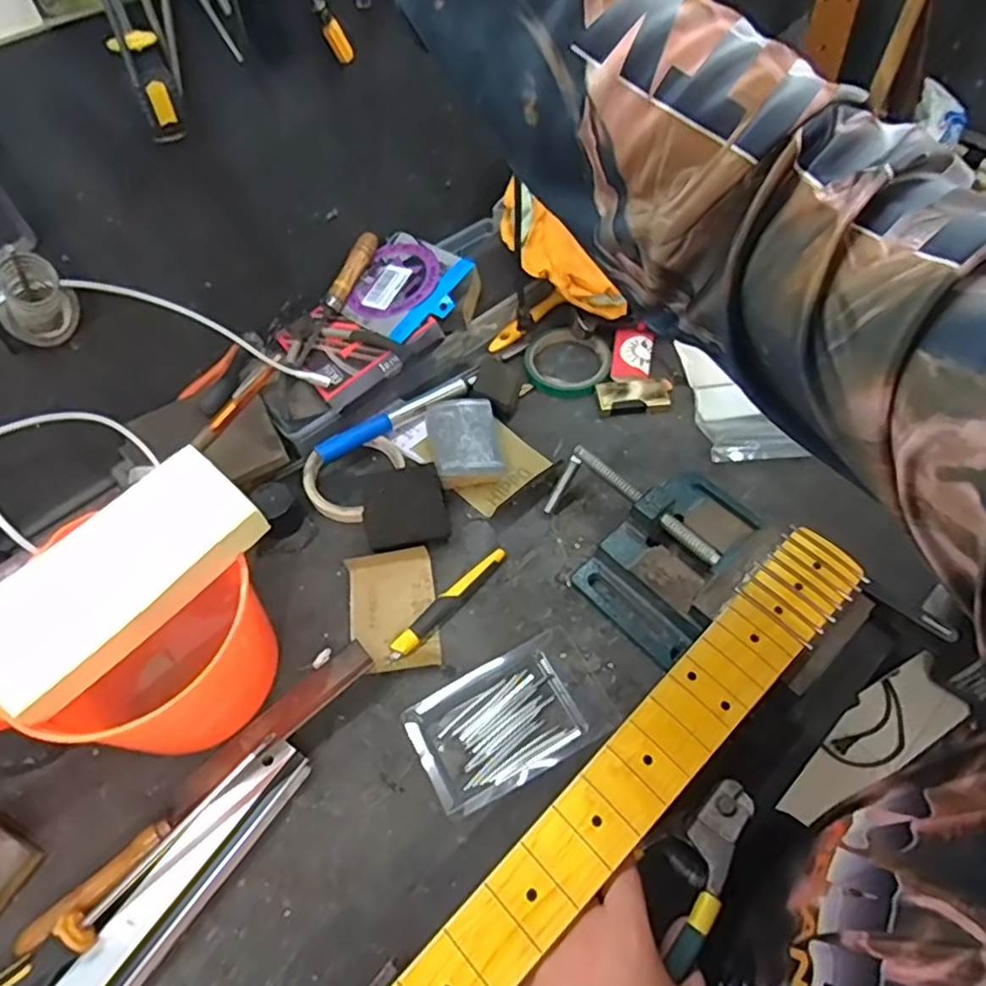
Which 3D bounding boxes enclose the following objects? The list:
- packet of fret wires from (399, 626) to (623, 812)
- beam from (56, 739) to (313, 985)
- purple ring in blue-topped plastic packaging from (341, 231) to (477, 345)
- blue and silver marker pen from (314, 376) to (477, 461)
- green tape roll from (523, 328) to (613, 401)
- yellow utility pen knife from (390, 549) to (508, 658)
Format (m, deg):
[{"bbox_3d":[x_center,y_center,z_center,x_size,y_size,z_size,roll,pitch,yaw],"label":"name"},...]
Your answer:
[{"bbox_3d":[0.013,0.163,0.479,0.141,0.022,0.087,-25,60,-15],"label":"packet of fret wires"},{"bbox_3d":[-0.208,0.262,0.417,0.037,0.024,0.227,30,62,19],"label":"beam"},{"bbox_3d":[-0.085,-0.199,0.635,0.108,0.008,0.110,32,75,26],"label":"purple ring in blue-topped plastic packaging"},{"bbox_3d":[-0.089,-0.073,0.640,0.173,0.021,0.023,-27,60,-16],"label":"blue and silver marker pen"},{"bbox_3d":[0.076,-0.135,0.677,0.088,0.013,0.081,0,57,1],"label":"green tape roll"},{"bbox_3d":[-0.036,0.086,0.533,0.019,0.014,0.122,37,65,22],"label":"yellow utility pen knife"}]

